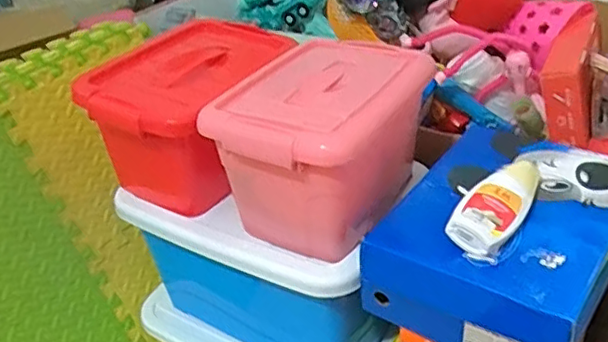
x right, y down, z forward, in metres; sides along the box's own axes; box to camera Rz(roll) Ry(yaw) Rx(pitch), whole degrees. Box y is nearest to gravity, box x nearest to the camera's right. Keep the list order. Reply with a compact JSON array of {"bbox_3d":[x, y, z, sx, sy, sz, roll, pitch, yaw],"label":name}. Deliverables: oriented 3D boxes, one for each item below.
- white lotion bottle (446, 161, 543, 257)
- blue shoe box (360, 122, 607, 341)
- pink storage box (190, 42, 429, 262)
[{"bbox_3d":[0.198,0.032,0.601,0.052,0.034,0.145,17,39,32],"label":"white lotion bottle"},{"bbox_3d":[0.220,0.075,0.645,0.207,0.105,0.261,19,40,34],"label":"blue shoe box"},{"bbox_3d":[0.027,-0.029,0.709,0.182,0.170,0.247,14,38,29],"label":"pink storage box"}]

